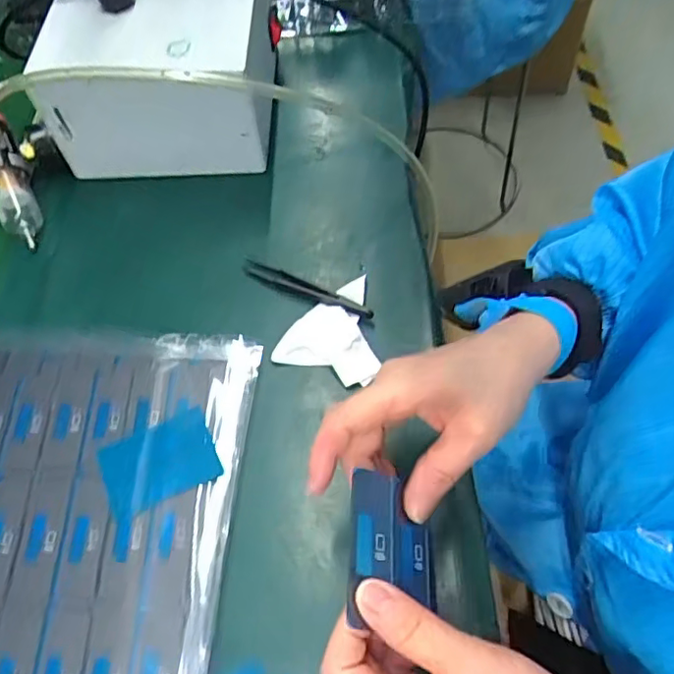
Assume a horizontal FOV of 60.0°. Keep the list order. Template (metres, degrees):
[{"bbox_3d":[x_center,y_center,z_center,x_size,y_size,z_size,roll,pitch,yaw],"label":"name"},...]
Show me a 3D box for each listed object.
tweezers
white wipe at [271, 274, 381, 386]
[{"bbox_3d":[-0.024,-0.037,0.437,0.109,0.008,0.012,23,65,18],"label":"tweezers"},{"bbox_3d":[-0.006,-0.008,0.418,0.071,0.010,0.083,2,60,7],"label":"white wipe"}]

